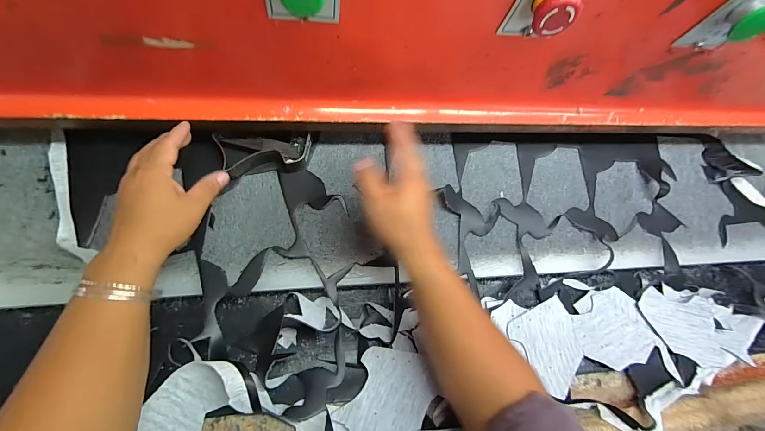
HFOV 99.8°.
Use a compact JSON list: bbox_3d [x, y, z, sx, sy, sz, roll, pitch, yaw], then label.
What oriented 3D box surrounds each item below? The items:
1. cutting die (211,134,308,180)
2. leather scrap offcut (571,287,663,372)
[{"bbox_3d":[-0.153,-0.079,0.424,0.117,0.038,0.047,-6,85,-11],"label":"cutting die"},{"bbox_3d":[0.351,0.170,0.488,0.126,0.009,0.103,-10,60,-11],"label":"leather scrap offcut"}]

